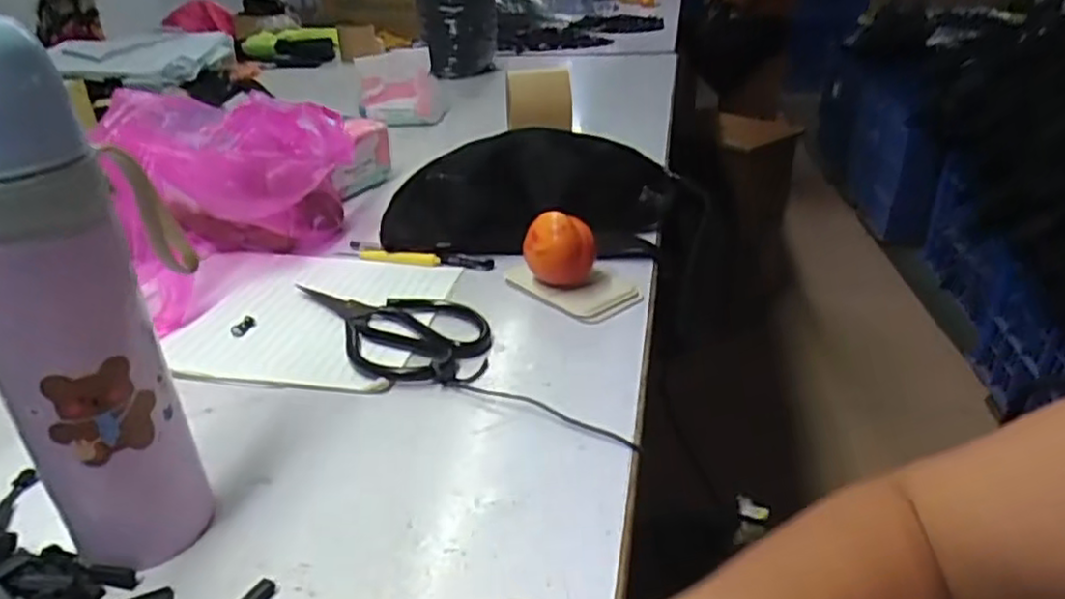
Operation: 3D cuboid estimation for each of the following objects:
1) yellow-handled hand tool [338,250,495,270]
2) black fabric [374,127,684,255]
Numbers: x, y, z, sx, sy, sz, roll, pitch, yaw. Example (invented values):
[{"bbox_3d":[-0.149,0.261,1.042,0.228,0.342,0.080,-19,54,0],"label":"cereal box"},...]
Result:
[{"bbox_3d":[-0.105,-0.036,0.625,0.140,0.016,0.013,5,29,9],"label":"yellow-handled hand tool"},{"bbox_3d":[0.000,-0.097,0.645,0.272,0.092,0.097,0,29,-1],"label":"black fabric"}]

